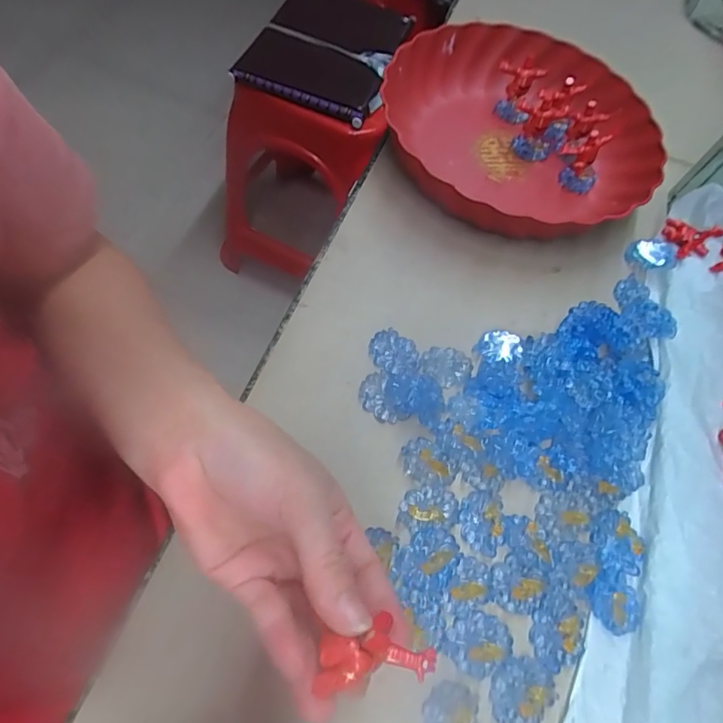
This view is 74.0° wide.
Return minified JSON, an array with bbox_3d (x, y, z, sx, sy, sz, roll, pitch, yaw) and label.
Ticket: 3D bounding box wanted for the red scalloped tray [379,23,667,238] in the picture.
[{"bbox_3d":[0.142,-0.209,0.434,0.236,0.060,0.237,-10,64,-9],"label":"red scalloped tray"}]

